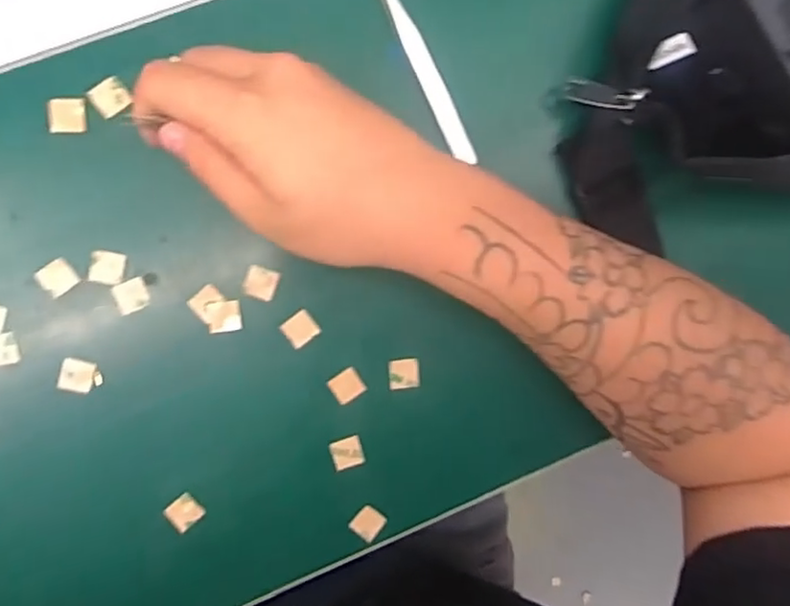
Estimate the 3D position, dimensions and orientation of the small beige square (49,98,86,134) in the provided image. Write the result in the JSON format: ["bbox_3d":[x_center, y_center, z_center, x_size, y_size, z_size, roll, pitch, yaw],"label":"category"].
[{"bbox_3d":[-0.159,-0.091,0.310,0.017,0.004,0.017,-3,94,-7],"label":"small beige square"}]

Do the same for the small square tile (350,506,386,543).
[{"bbox_3d":[-0.014,0.122,0.354,0.016,0.004,0.016,38,88,-8],"label":"small square tile"}]

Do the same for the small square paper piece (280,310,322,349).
[{"bbox_3d":[-0.050,0.014,0.337,0.017,0.004,0.016,-40,98,-3],"label":"small square paper piece"}]

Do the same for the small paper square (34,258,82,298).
[{"bbox_3d":[-0.167,-0.013,0.317,0.016,0.004,0.016,-38,98,-4],"label":"small paper square"}]

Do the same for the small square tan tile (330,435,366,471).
[{"bbox_3d":[-0.026,0.082,0.349,0.017,0.004,0.016,-17,96,-6],"label":"small square tan tile"}]

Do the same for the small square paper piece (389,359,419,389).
[{"bbox_3d":[0.005,0.039,0.348,0.016,0.004,0.017,-1,94,-8],"label":"small square paper piece"}]

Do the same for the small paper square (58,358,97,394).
[{"bbox_3d":[-0.161,0.037,0.324,0.016,0.004,0.016,15,92,-8],"label":"small paper square"}]

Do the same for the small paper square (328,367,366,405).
[{"bbox_3d":[-0.026,0.045,0.344,0.016,0.004,0.015,-35,98,-4],"label":"small paper square"}]

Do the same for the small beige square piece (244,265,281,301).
[{"bbox_3d":[-0.069,-0.010,0.331,0.016,0.004,0.015,18,91,-8],"label":"small beige square piece"}]

